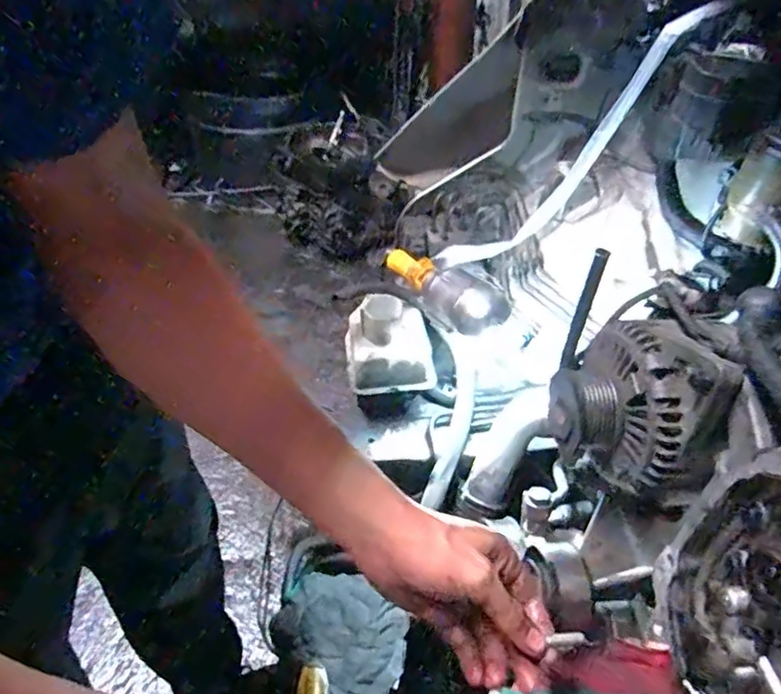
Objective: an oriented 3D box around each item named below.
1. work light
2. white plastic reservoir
[{"bbox_3d":[0.059,-0.088,0.833,0.072,0.052,0.291,-19,27,-18],"label":"work light"},{"bbox_3d":[-0.002,-0.007,0.816,0.114,0.101,0.099,-8,45,-8],"label":"white plastic reservoir"}]

